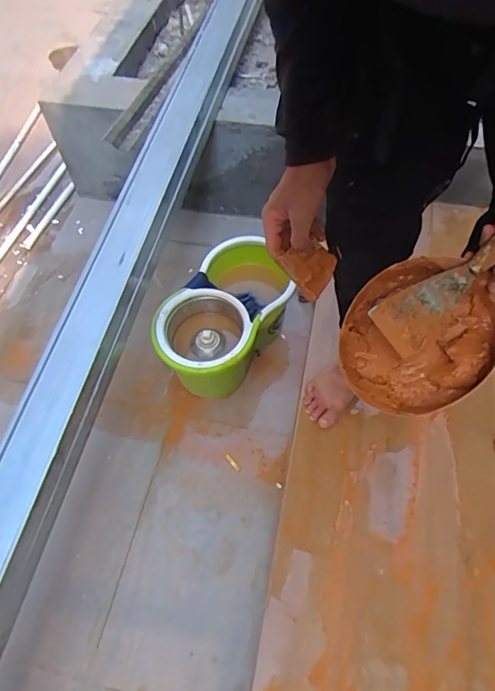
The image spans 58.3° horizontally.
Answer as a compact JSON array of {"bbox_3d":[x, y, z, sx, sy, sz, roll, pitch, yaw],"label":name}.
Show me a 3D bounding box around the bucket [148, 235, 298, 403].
[{"bbox_3d":[-0.044,-0.074,1.231,0.233,0.241,0.460,30,62,13],"label":"bucket"}]

